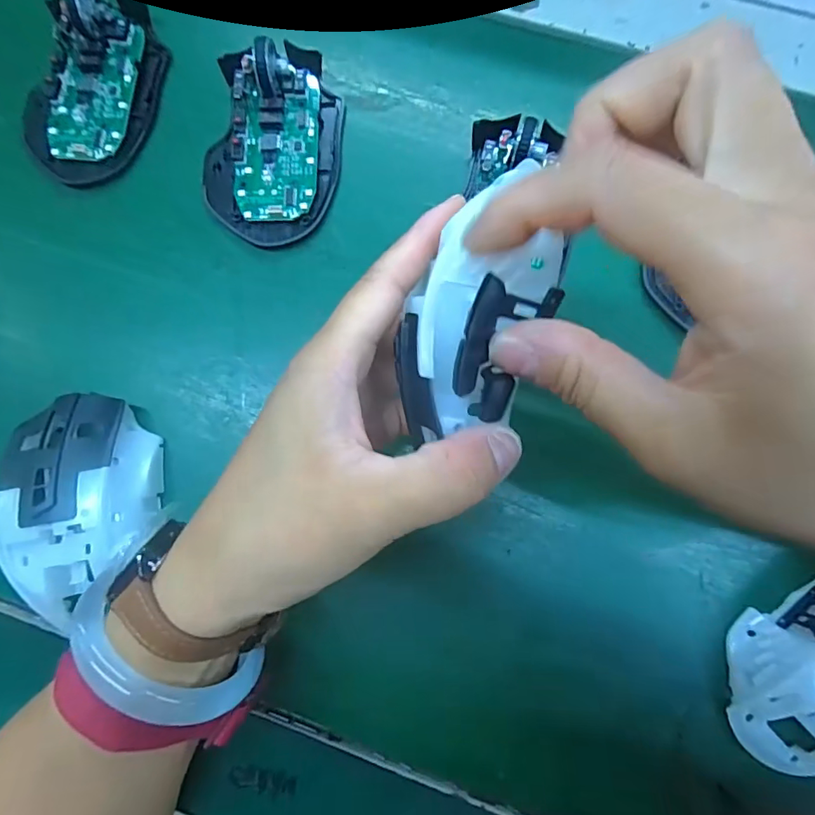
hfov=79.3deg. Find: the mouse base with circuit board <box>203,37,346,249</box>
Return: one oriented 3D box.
[{"bbox_3d":[-0.075,-0.149,0.270,0.072,0.029,0.113,11,82,3],"label":"mouse base with circuit board"}]

